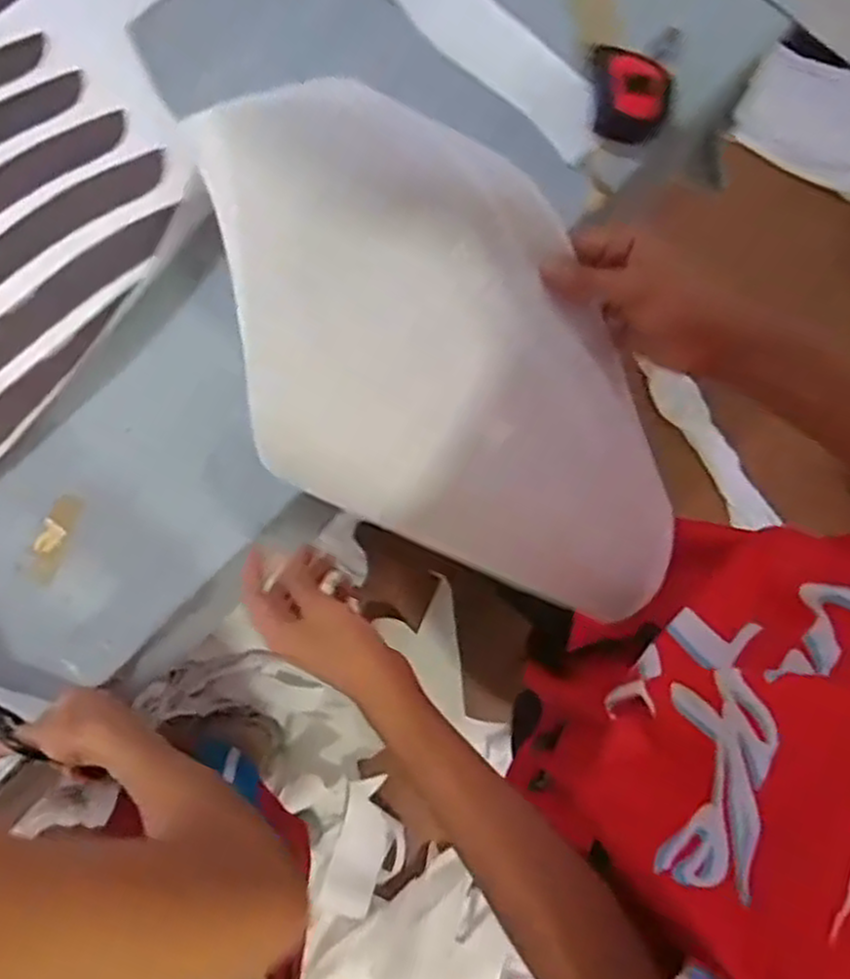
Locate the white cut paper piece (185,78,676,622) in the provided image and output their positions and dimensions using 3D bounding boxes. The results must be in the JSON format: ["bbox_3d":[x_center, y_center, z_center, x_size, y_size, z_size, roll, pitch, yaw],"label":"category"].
[{"bbox_3d":[0.034,-0.054,0.473,0.209,0.039,0.415,-50,119,-8],"label":"white cut paper piece"}]

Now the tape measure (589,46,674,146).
[{"bbox_3d":[0.215,-0.421,0.797,0.087,0.048,0.087,14,80,1],"label":"tape measure"}]

